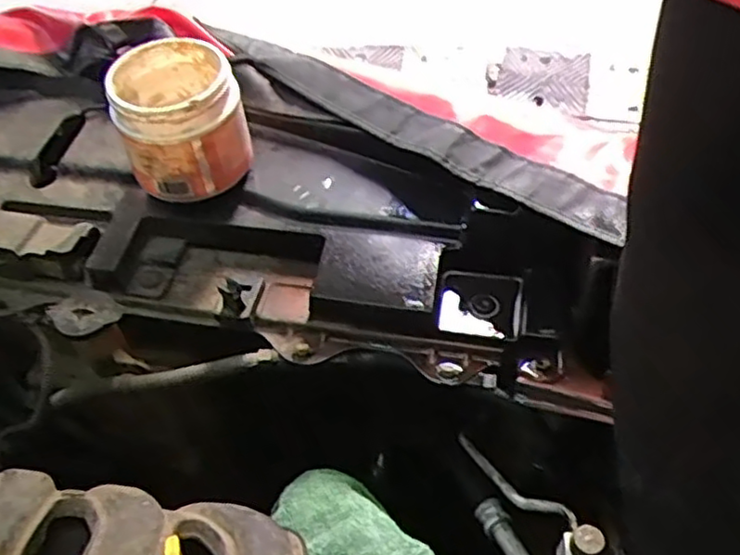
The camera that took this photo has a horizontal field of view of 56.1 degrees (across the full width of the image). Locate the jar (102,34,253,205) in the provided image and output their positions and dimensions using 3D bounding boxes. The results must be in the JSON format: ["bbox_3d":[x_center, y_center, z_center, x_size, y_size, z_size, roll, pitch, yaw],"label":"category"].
[{"bbox_3d":[-0.151,-0.125,0.559,0.098,0.094,0.106,-16,50,-12],"label":"jar"}]

